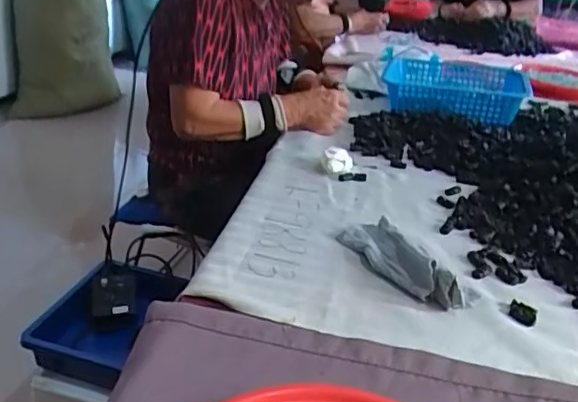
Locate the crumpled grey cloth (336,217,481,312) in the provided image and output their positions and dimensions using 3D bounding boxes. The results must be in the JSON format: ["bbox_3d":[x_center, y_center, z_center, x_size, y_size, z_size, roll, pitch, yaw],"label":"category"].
[{"bbox_3d":[0.134,0.060,0.661,0.079,0.042,0.183,-11,32,-30],"label":"crumpled grey cloth"}]

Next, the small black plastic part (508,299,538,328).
[{"bbox_3d":[0.254,0.123,0.618,0.028,0.012,0.027,20,30,24],"label":"small black plastic part"}]

